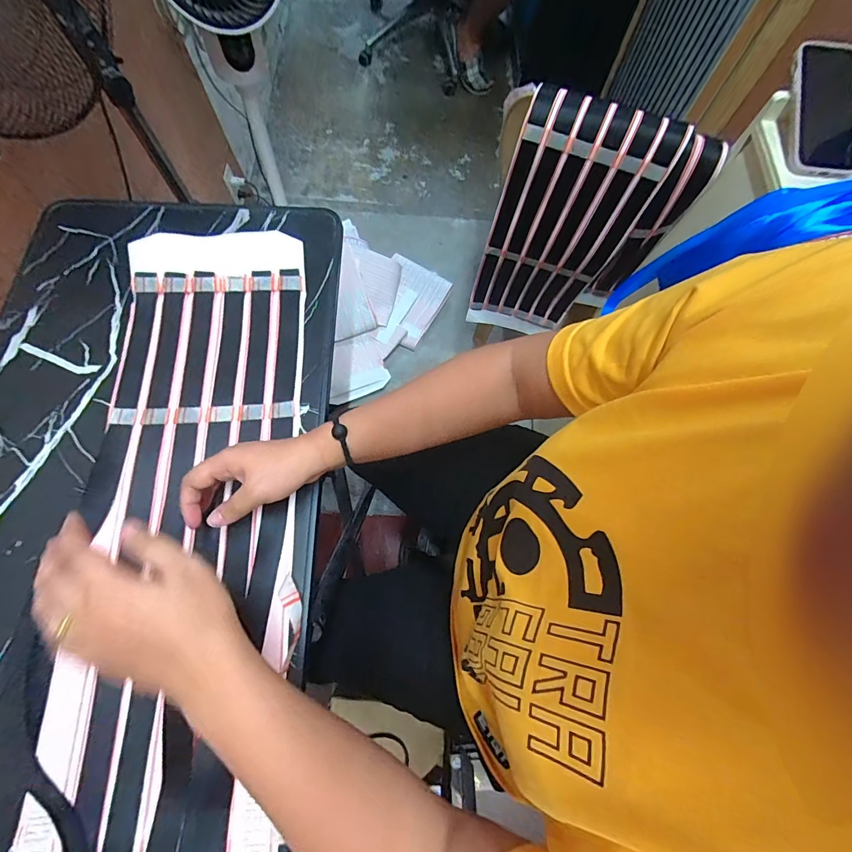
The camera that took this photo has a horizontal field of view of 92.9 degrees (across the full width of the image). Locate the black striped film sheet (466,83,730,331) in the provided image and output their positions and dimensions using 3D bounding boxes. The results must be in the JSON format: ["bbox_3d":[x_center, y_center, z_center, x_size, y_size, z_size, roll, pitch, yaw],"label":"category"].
[{"bbox_3d":[0.258,-0.338,0.748,0.280,0.433,0.085,14,71,2],"label":"black striped film sheet"}]

